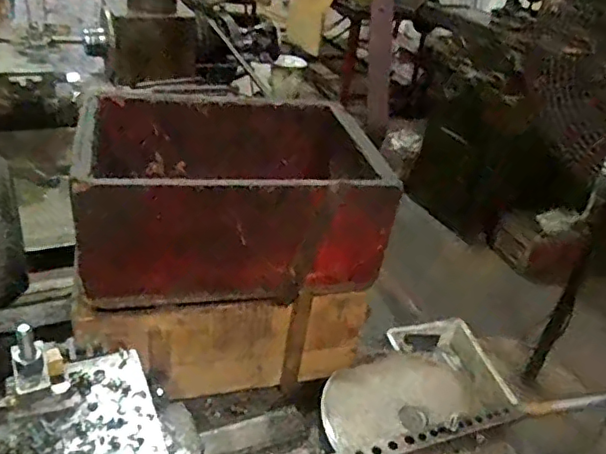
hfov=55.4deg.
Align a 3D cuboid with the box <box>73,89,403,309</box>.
[{"bbox_3d":[-0.083,-0.046,0.724,0.356,0.152,0.244,-3,34,-16],"label":"box"}]

